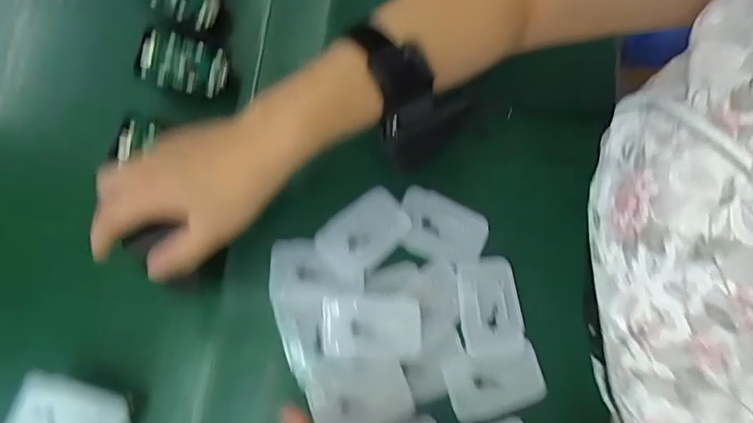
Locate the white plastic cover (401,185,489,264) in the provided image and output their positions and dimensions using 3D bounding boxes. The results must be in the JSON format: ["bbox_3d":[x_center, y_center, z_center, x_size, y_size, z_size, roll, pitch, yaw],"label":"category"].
[{"bbox_3d":[0.050,0.012,0.370,0.068,0.004,0.049,22,79,6],"label":"white plastic cover"}]

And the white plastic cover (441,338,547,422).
[{"bbox_3d":[0.085,0.122,0.344,0.068,0.004,0.045,-13,78,-2],"label":"white plastic cover"}]

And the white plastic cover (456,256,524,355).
[{"bbox_3d":[0.084,0.069,0.354,0.043,0.004,0.069,-7,78,0],"label":"white plastic cover"}]

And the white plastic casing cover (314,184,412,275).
[{"bbox_3d":[-0.009,0.016,0.365,0.070,0.011,0.048,-39,80,-7],"label":"white plastic casing cover"}]

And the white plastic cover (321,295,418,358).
[{"bbox_3d":[-0.004,0.083,0.346,0.071,0.012,0.042,1,78,2],"label":"white plastic cover"}]

